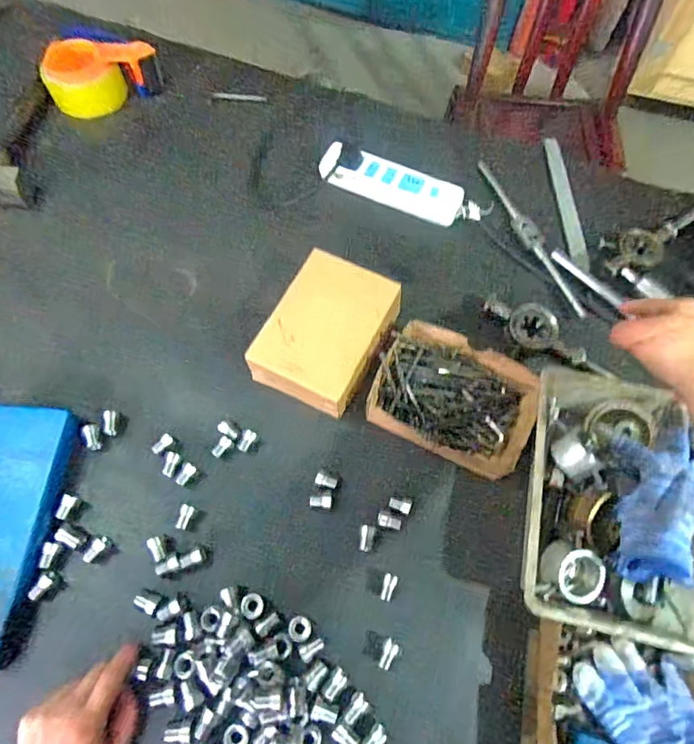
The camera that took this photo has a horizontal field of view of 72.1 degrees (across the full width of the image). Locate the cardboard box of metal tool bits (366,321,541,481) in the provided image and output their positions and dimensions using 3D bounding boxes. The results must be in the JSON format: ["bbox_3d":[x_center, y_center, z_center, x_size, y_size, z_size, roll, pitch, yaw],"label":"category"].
[{"bbox_3d":[0.124,0.027,0.536,0.178,0.034,0.131,24,68,7],"label":"cardboard box of metal tool bits"}]

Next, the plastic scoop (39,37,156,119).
[{"bbox_3d":[-0.374,-0.455,0.723,0.171,0.061,0.096,-36,72,-17],"label":"plastic scoop"}]

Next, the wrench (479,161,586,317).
[{"bbox_3d":[0.247,-0.195,0.661,0.034,0.018,0.284,-19,70,-10],"label":"wrench"}]

